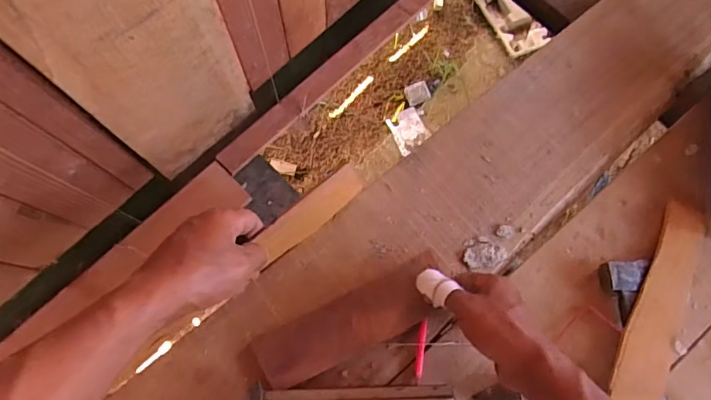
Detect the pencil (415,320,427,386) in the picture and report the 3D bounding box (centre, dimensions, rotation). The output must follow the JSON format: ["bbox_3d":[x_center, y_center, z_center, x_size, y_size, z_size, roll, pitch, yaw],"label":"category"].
[{"bbox_3d":[0.073,0.168,0.544,0.008,0.010,0.068,9,75,1],"label":"pencil"}]

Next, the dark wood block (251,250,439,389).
[{"bbox_3d":[-0.003,0.134,0.541,0.214,0.030,0.068,-28,78,-4],"label":"dark wood block"}]

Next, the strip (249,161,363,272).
[{"bbox_3d":[-0.042,0.012,0.476,0.114,0.011,0.032,-39,103,-6],"label":"strip"}]

